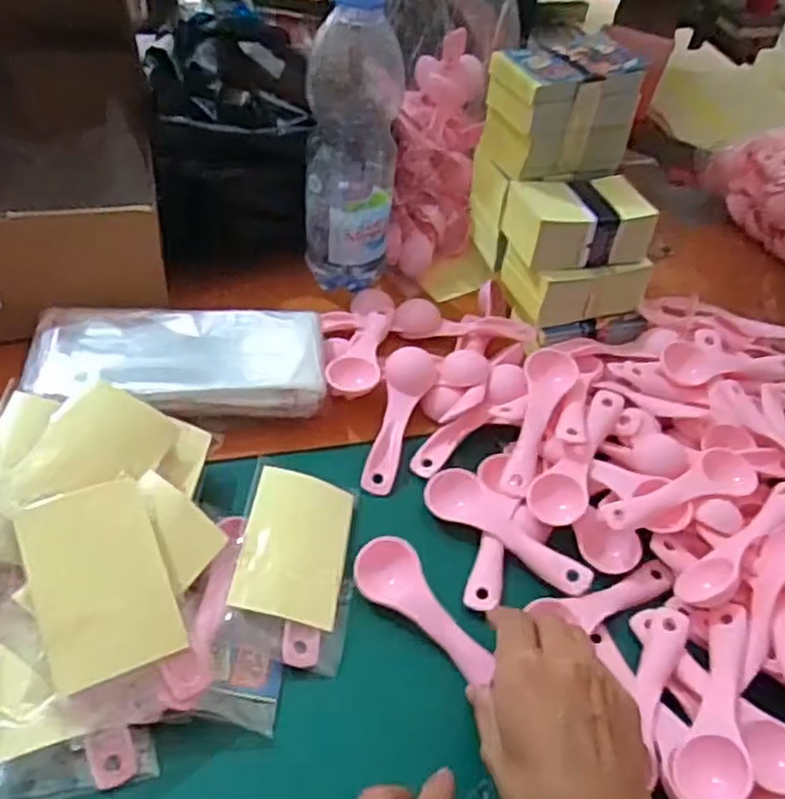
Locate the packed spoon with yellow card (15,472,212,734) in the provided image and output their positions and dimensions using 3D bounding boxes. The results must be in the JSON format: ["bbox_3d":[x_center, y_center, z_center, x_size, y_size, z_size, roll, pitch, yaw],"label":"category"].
[{"bbox_3d":[-0.137,0.099,0.359,0.067,0.013,0.112,-15,79,-21],"label":"packed spoon with yellow card"}]

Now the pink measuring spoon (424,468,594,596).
[{"bbox_3d":[0.072,0.080,0.458,0.115,0.011,0.032,31,50,20],"label":"pink measuring spoon"}]

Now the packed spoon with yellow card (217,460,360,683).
[{"bbox_3d":[-0.056,0.094,0.427,0.066,0.011,0.115,17,50,-14],"label":"packed spoon with yellow card"}]

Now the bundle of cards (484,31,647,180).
[{"bbox_3d":[0.125,-0.219,0.552,0.095,0.079,0.060,-13,50,-20],"label":"bundle of cards"}]

